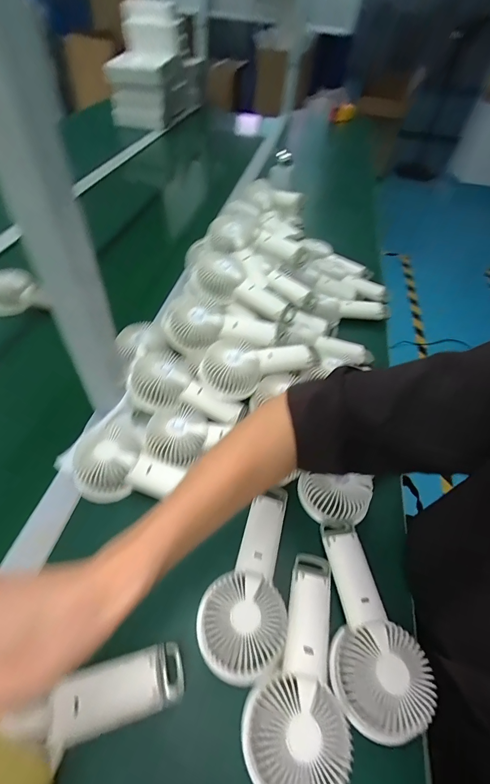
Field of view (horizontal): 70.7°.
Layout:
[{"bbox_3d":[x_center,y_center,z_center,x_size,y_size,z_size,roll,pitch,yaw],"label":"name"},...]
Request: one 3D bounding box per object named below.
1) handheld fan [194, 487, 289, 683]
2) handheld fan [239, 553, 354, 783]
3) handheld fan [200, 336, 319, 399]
[{"bbox_3d":[0.016,0.189,0.365,0.081,0.034,0.183,21,52,11],"label":"handheld fan"},{"bbox_3d":[0.059,0.251,0.318,0.082,0.040,0.183,18,51,9],"label":"handheld fan"},{"bbox_3d":[0.027,-0.043,0.506,0.181,0.036,0.080,-2,51,-8],"label":"handheld fan"}]

